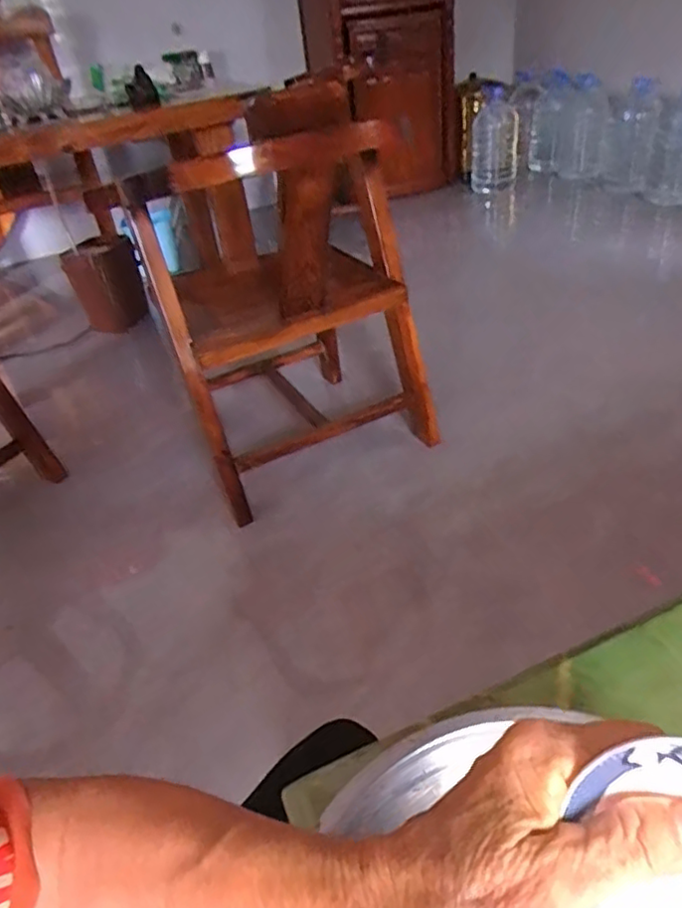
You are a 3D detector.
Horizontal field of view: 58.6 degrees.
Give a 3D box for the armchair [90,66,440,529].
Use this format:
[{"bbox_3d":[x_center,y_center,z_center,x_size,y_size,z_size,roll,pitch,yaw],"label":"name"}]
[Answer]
[{"bbox_3d":[-0.145,-0.337,1.328,0.527,0.744,0.511,-29,41,-26],"label":"armchair"}]

